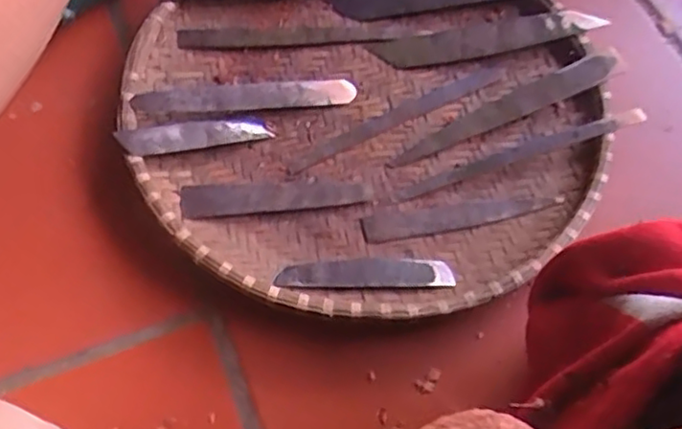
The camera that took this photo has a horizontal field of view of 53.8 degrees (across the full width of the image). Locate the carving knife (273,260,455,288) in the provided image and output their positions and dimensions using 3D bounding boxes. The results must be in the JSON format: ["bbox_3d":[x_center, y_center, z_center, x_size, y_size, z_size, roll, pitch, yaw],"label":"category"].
[{"bbox_3d":[0.015,0.039,0.436,0.112,0.005,0.022,-2,45,0],"label":"carving knife"}]

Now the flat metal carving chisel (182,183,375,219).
[{"bbox_3d":[-0.045,-0.013,0.466,0.128,0.005,0.025,-4,58,-6],"label":"flat metal carving chisel"}]

